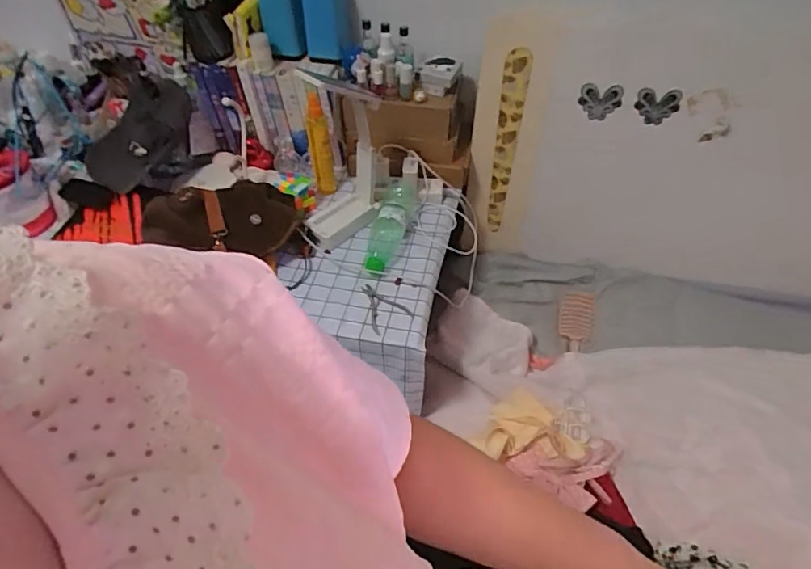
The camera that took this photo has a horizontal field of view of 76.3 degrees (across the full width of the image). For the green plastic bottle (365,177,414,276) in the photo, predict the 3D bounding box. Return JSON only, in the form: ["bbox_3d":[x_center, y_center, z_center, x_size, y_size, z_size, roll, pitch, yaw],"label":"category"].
[{"bbox_3d":[-0.033,-0.119,1.000,0.071,0.064,0.234,7,49,8],"label":"green plastic bottle"}]

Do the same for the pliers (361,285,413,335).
[{"bbox_3d":[-0.048,0.038,0.908,0.069,0.010,0.105,-32,52,-25],"label":"pliers"}]

